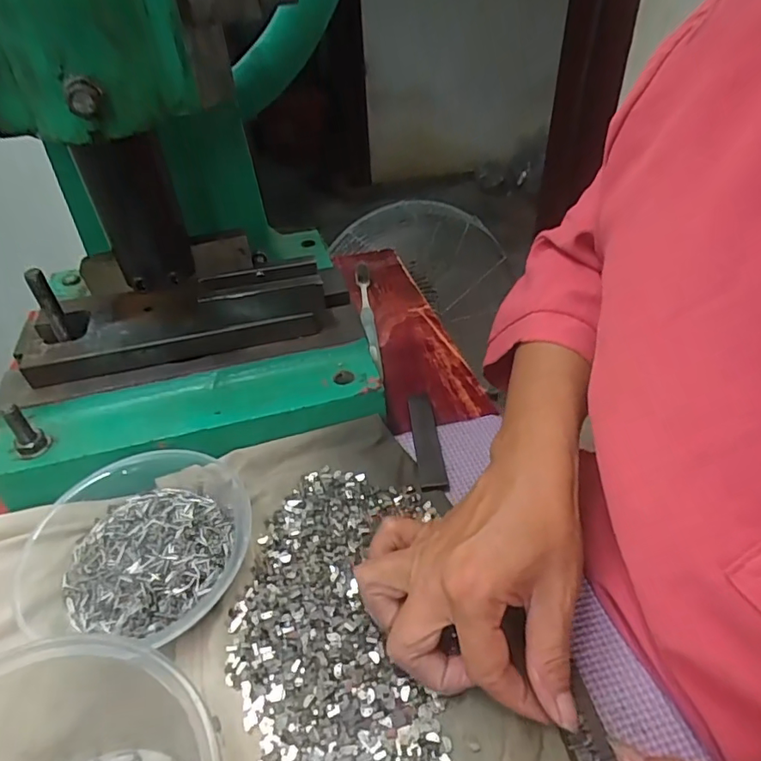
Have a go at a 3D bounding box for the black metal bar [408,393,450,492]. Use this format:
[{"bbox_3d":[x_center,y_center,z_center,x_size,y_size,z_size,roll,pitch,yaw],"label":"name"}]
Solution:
[{"bbox_3d":[0.034,0.041,0.398,0.019,0.006,0.103,-4,41,-1],"label":"black metal bar"}]

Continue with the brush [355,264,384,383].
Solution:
[{"bbox_3d":[-0.012,-0.066,0.522,0.015,0.025,0.171,-5,41,-3],"label":"brush"}]

